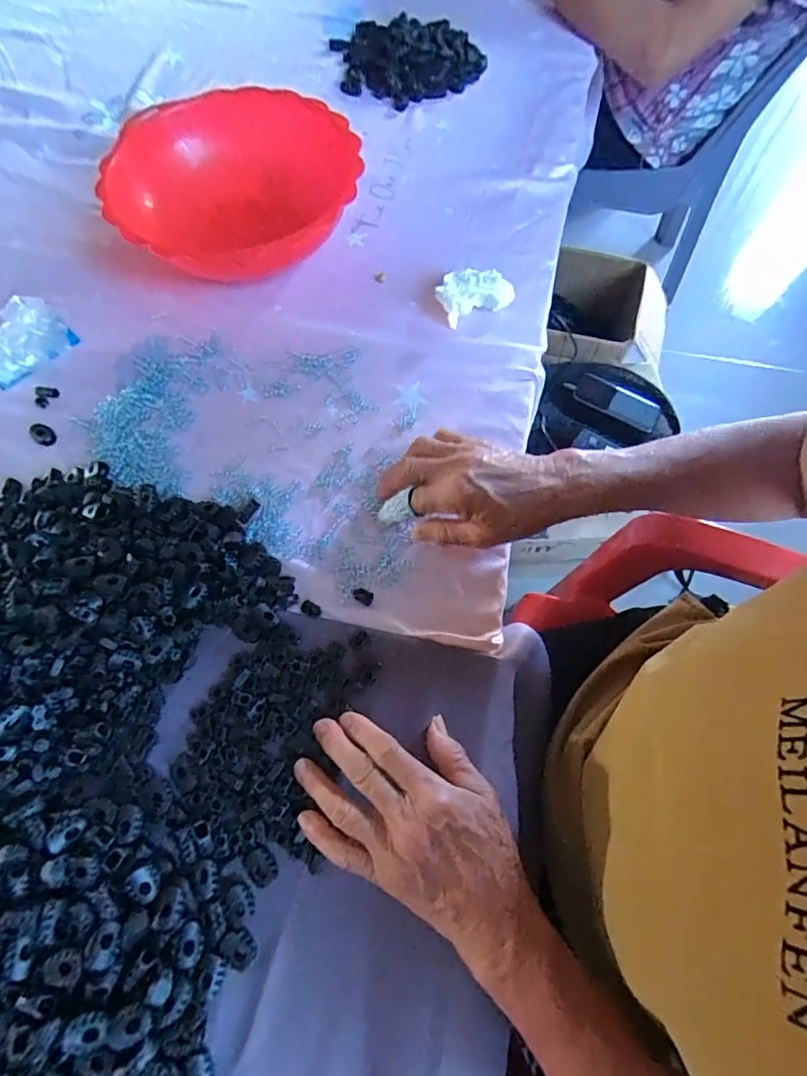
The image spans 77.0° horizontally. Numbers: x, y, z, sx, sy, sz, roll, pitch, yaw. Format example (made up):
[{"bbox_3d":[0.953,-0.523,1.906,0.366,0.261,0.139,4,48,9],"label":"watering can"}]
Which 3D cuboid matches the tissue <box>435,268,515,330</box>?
[{"bbox_3d":[0.067,-0.242,0.494,0.074,0.027,0.051,-20,68,-7],"label":"tissue"}]

